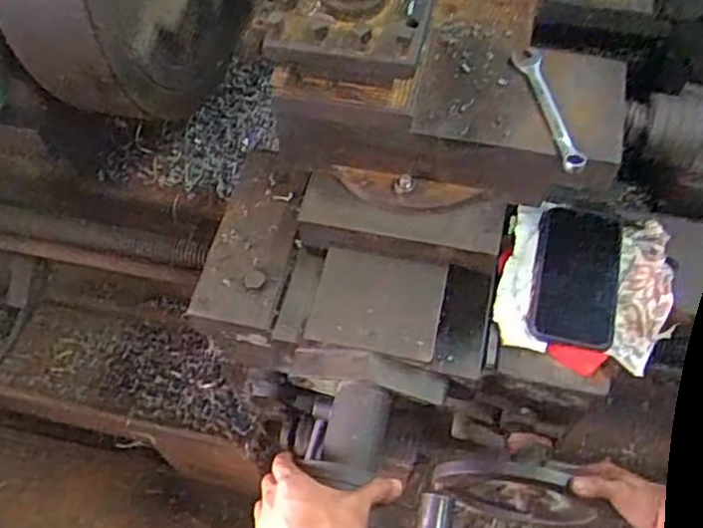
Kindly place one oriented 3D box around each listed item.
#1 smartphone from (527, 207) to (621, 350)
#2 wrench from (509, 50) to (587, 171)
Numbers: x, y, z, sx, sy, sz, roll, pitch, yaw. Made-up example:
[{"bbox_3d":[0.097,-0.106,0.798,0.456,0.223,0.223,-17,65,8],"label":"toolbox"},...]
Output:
[{"bbox_3d":[0.248,0.010,0.787,0.090,0.012,0.176,13,60,9],"label":"smartphone"},{"bbox_3d":[0.200,-0.161,0.723,0.026,0.015,0.170,-8,59,-5],"label":"wrench"}]

